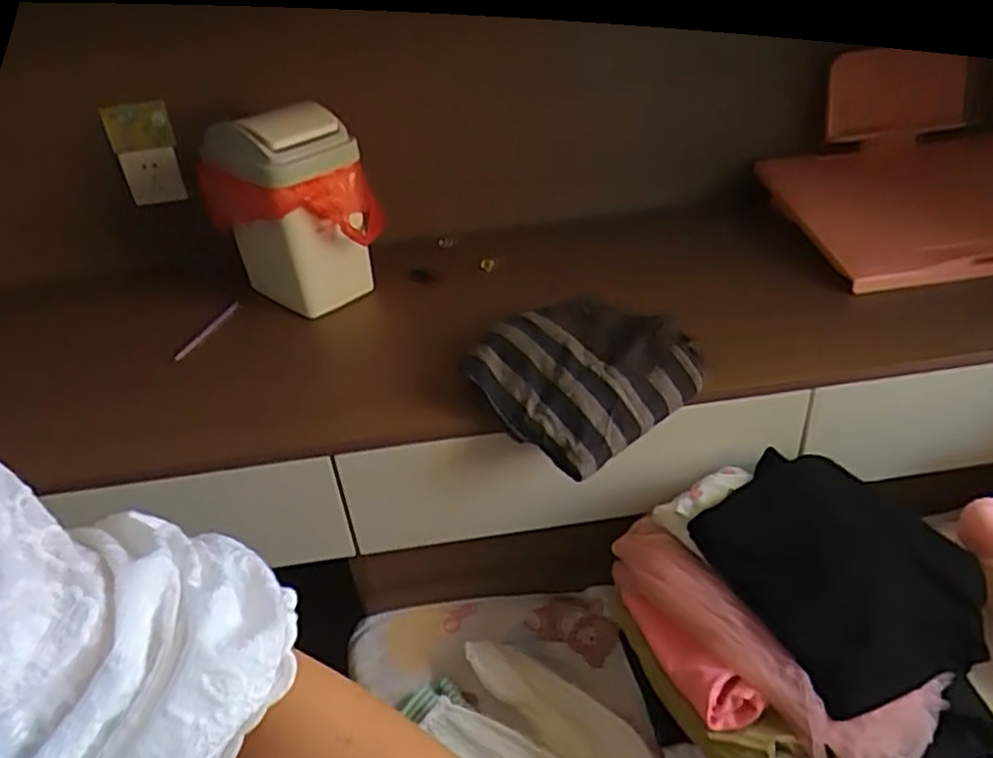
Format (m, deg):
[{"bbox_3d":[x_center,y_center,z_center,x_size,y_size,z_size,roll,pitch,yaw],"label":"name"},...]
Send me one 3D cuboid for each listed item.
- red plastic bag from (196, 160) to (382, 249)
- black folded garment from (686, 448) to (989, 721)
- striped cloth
[{"bbox_3d":[-0.313,-0.272,1.080,0.266,0.116,0.161,24,45,35],"label":"red plastic bag"},{"bbox_3d":[0.373,0.198,0.788,0.244,0.103,0.263,-22,38,-23],"label":"black folded garment"},{"bbox_3d":[0.099,-0.008,0.884,0.237,0.072,0.222,-31,42,-32],"label":"striped cloth"}]

